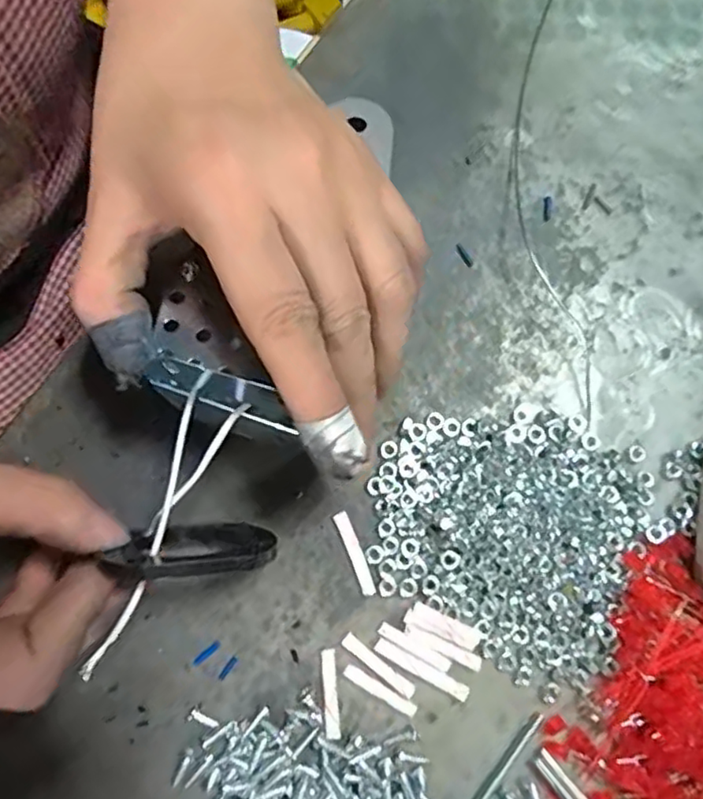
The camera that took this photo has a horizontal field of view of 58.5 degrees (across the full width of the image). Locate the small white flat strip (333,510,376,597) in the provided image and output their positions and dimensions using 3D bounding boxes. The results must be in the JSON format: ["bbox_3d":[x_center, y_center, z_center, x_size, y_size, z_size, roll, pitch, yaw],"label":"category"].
[{"bbox_3d":[0.001,0.058,0.238,0.006,0.004,0.032,-23,79,-4],"label":"small white flat strip"}]

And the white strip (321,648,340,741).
[{"bbox_3d":[-0.008,0.108,0.229,0.005,0.004,0.031,-4,78,-1],"label":"white strip"}]

